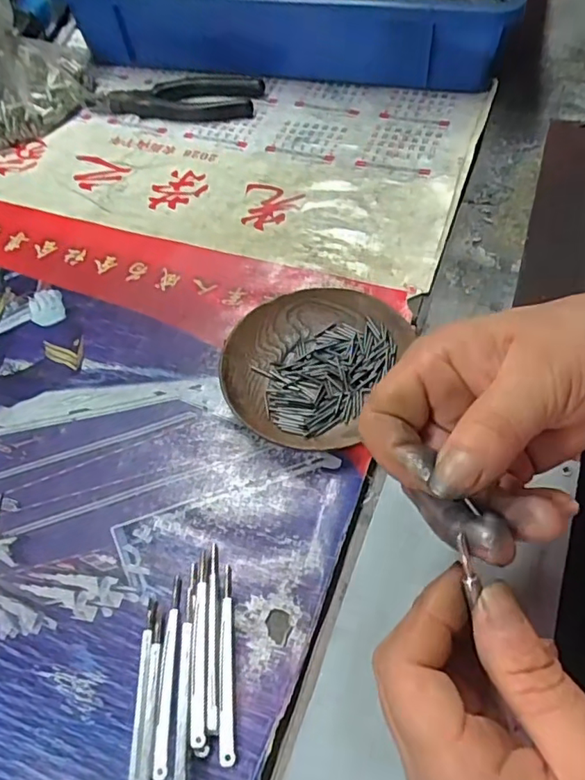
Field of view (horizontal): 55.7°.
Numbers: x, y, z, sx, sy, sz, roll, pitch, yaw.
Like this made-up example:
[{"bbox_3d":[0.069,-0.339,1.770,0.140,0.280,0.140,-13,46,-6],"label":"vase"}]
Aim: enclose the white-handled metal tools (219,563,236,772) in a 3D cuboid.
[{"bbox_3d":[-0.031,0.127,0.263,0.006,0.006,0.084,-6,57,0],"label":"white-handled metal tools"}]

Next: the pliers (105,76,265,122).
[{"bbox_3d":[-0.102,-0.274,0.522,0.140,0.017,0.054,6,58,8],"label":"pliers"}]

